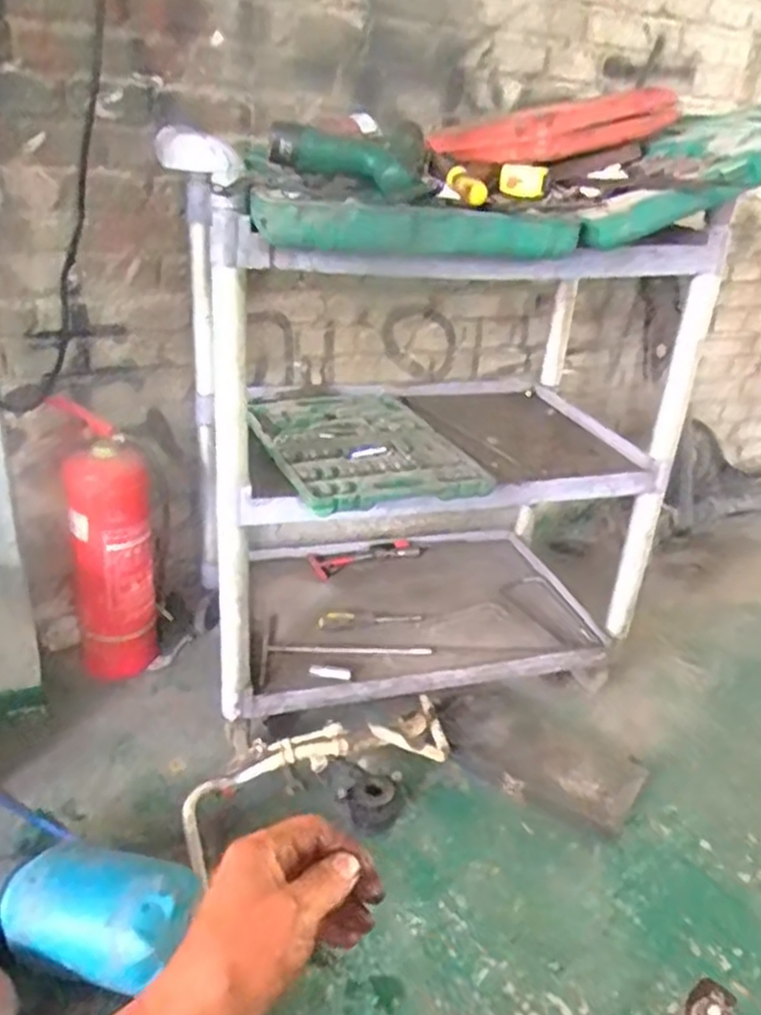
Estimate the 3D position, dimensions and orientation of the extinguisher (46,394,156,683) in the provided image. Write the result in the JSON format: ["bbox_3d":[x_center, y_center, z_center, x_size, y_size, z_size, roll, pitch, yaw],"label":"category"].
[{"bbox_3d":[-0.454,0.077,1.299,0.134,0.451,0.128,-6,27,-21],"label":"extinguisher"}]

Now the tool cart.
[{"bbox_3d":[0.053,-0.130,1.283,0.712,0.745,0.581,-8,28,-14],"label":"tool cart"}]

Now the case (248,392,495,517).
[{"bbox_3d":[-0.038,-0.093,1.177,0.293,0.048,0.382,-4,27,-18],"label":"case"}]

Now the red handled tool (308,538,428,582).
[{"bbox_3d":[-0.023,0.099,1.552,0.245,0.027,0.070,-9,29,-26],"label":"red handled tool"}]

